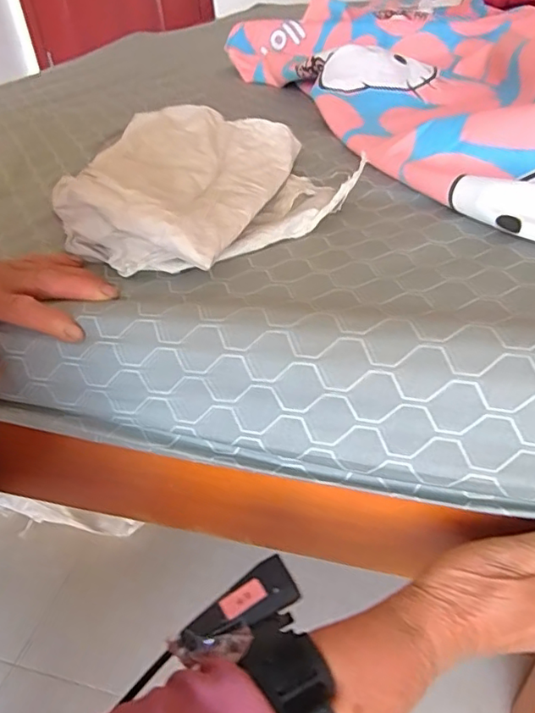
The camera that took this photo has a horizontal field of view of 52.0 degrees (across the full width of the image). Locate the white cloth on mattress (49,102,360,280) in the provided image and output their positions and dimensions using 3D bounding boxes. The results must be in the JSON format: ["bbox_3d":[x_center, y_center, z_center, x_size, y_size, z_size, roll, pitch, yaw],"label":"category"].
[{"bbox_3d":[-0.048,-0.136,0.440,0.223,0.065,0.214,7,39,17],"label":"white cloth on mattress"}]

